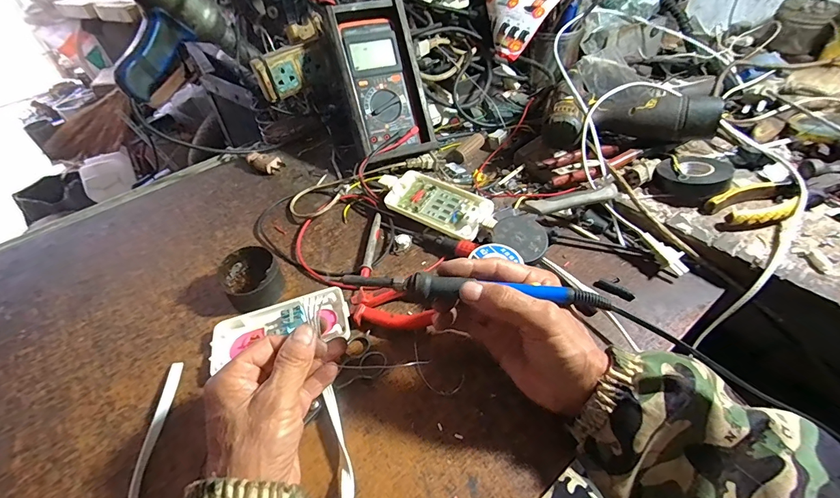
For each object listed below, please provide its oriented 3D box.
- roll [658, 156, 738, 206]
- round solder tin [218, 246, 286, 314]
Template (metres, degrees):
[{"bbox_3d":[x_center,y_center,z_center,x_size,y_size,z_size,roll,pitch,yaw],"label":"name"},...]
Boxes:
[{"bbox_3d":[0.314,-0.084,0.463,0.072,0.030,0.068,-3,46,3],"label":"roll"},{"bbox_3d":[-0.174,0.031,0.417,0.057,0.038,0.059,-3,46,3],"label":"round solder tin"}]

